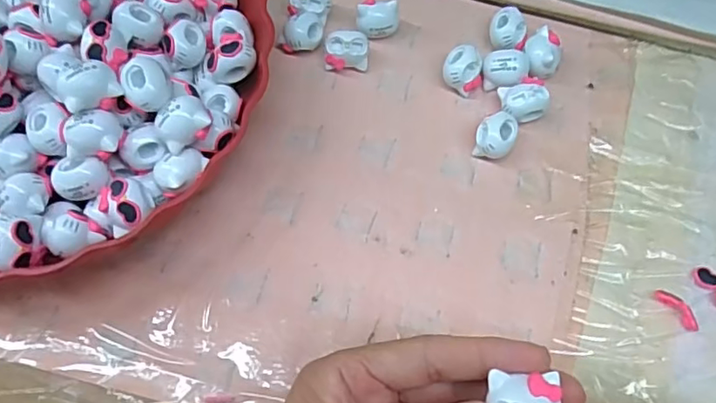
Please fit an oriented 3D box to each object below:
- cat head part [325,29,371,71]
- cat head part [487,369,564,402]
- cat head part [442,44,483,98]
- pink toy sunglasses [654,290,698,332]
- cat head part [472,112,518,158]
[{"bbox_3d":[-0.006,-0.088,0.330,0.025,0.022,0.015,1,66,1],"label":"cat head part"},{"bbox_3d":[0.060,0.071,0.198,0.023,0.006,0.020,3,66,2],"label":"cat head part"},{"bbox_3d":[0.060,-0.075,0.325,0.023,0.021,0.021,0,65,1],"label":"cat head part"},{"bbox_3d":[0.153,0.051,0.269,0.008,0.005,0.024,-34,69,-13],"label":"pink toy sunglasses"},{"bbox_3d":[0.075,-0.034,0.305,0.021,0.021,0.024,26,69,12],"label":"cat head part"}]

